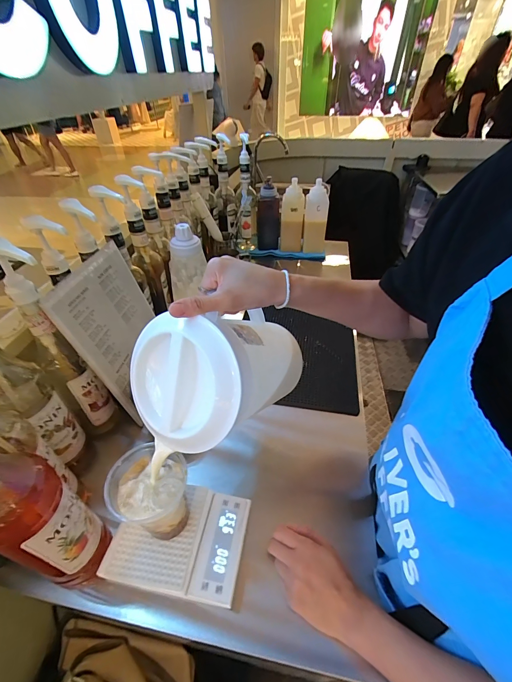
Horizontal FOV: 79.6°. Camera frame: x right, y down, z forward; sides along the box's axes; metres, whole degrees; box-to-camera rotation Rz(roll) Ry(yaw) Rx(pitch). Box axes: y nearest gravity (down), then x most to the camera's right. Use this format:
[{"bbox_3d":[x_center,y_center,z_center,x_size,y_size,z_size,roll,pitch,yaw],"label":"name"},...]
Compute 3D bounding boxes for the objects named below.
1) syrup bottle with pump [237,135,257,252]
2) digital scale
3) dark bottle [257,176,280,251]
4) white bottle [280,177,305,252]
[{"bbox_3d":[-0.033,-0.492,1.070,0.068,0.365,0.097,-2,42,-2],"label":"syrup bottle with pump"},{"bbox_3d":[-0.107,0.276,0.436,0.177,0.021,0.126,6,42,7],"label":"digital scale"},{"bbox_3d":[0.046,-0.436,1.095,0.081,0.236,0.070,1,42,2],"label":"dark bottle"},{"bbox_3d":[0.131,-0.441,1.104,0.081,0.229,0.075,5,42,6],"label":"white bottle"}]

